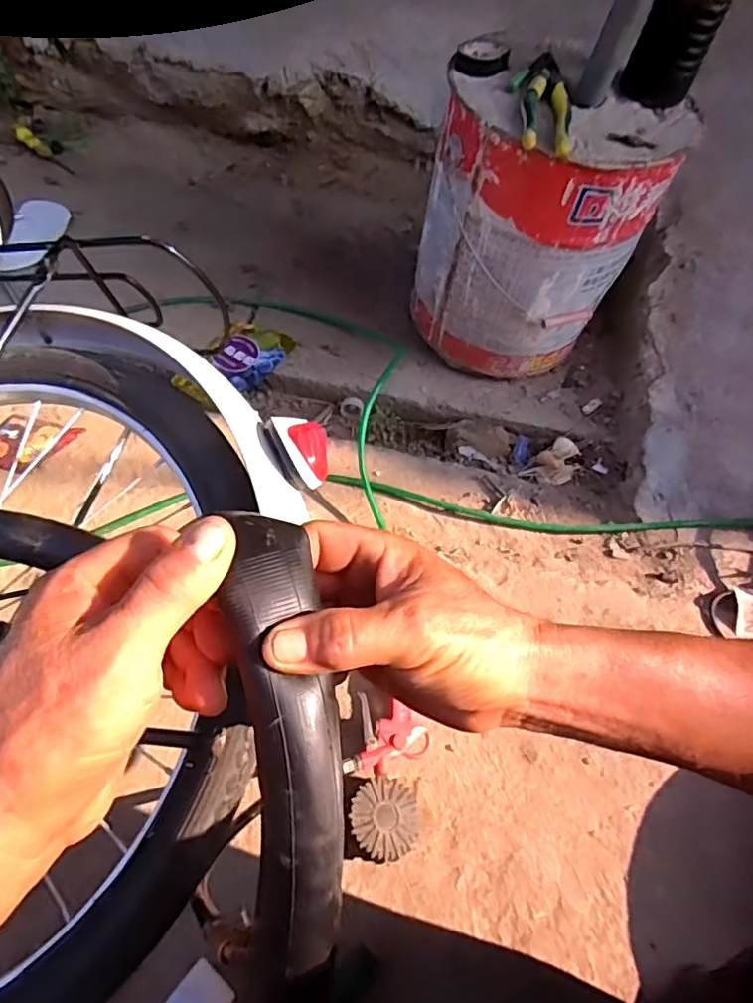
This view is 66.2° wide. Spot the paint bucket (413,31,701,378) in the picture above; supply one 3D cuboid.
[{"bbox_3d":[0.202,-0.354,0.782,0.244,0.357,0.244,1,59,-1],"label":"paint bucket"}]

